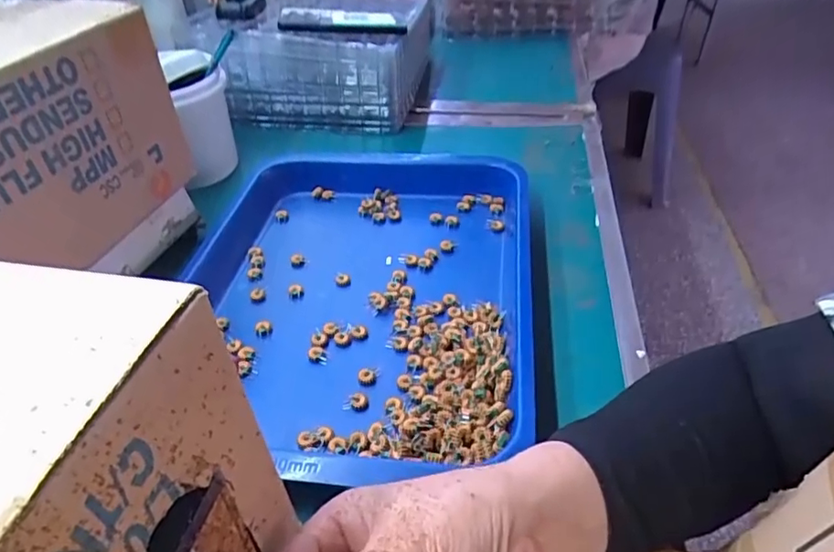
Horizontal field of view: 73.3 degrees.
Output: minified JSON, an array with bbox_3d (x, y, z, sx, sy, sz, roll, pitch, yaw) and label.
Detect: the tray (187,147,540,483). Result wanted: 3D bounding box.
[{"bbox_3d":[-0.066,0.014,0.497,0.329,0.053,0.386,1,40,10],"label":"tray"}]

